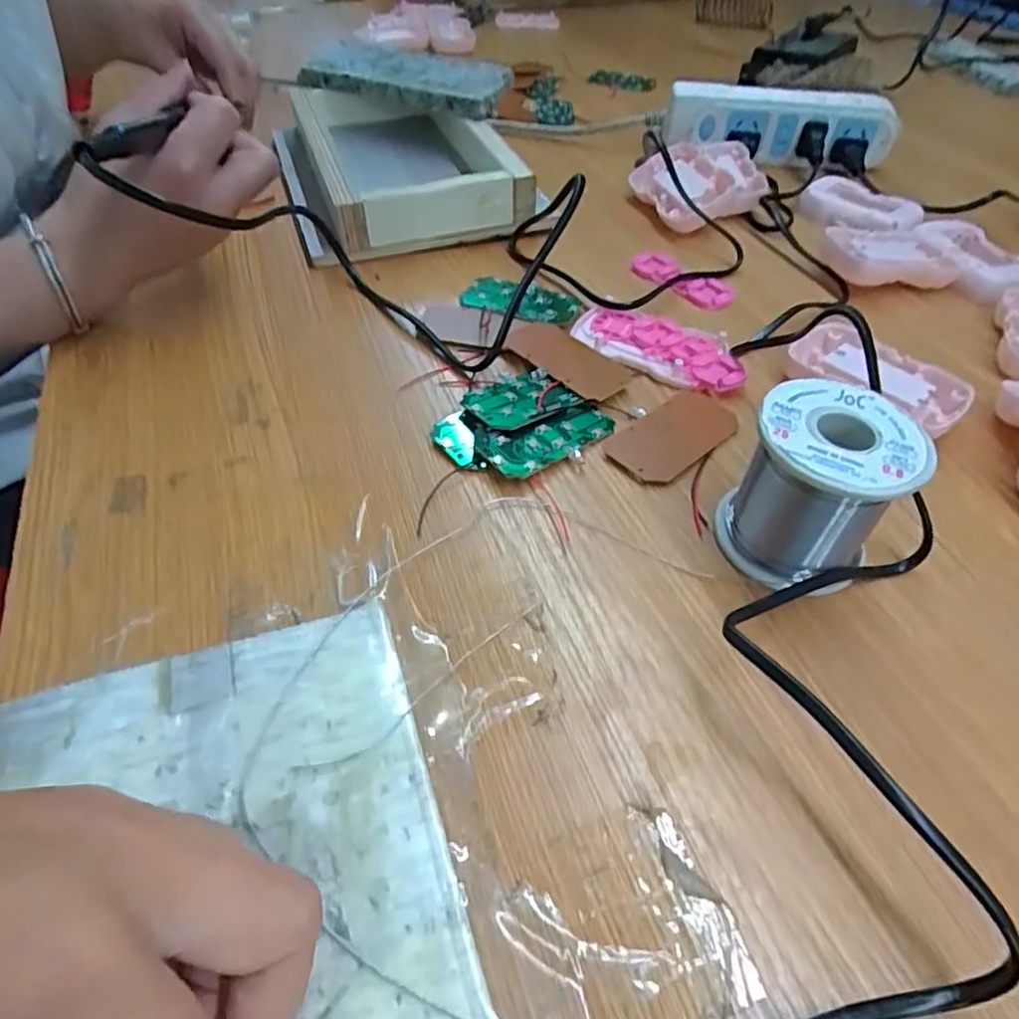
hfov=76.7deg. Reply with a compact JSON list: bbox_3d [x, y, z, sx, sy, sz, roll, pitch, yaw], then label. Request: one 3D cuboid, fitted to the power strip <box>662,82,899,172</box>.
[{"bbox_3d":[0.233,-0.337,0.559,0.188,0.044,0.038,6,49,4],"label":"power strip"}]

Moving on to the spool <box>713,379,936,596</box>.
[{"bbox_3d":[0.124,-0.008,0.263,0.059,0.064,0.055,1,49,-1],"label":"spool"}]

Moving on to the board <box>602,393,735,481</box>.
[{"bbox_3d":[0.084,-0.039,0.327,0.073,0.004,0.039,-32,57,-26],"label":"board"}]

